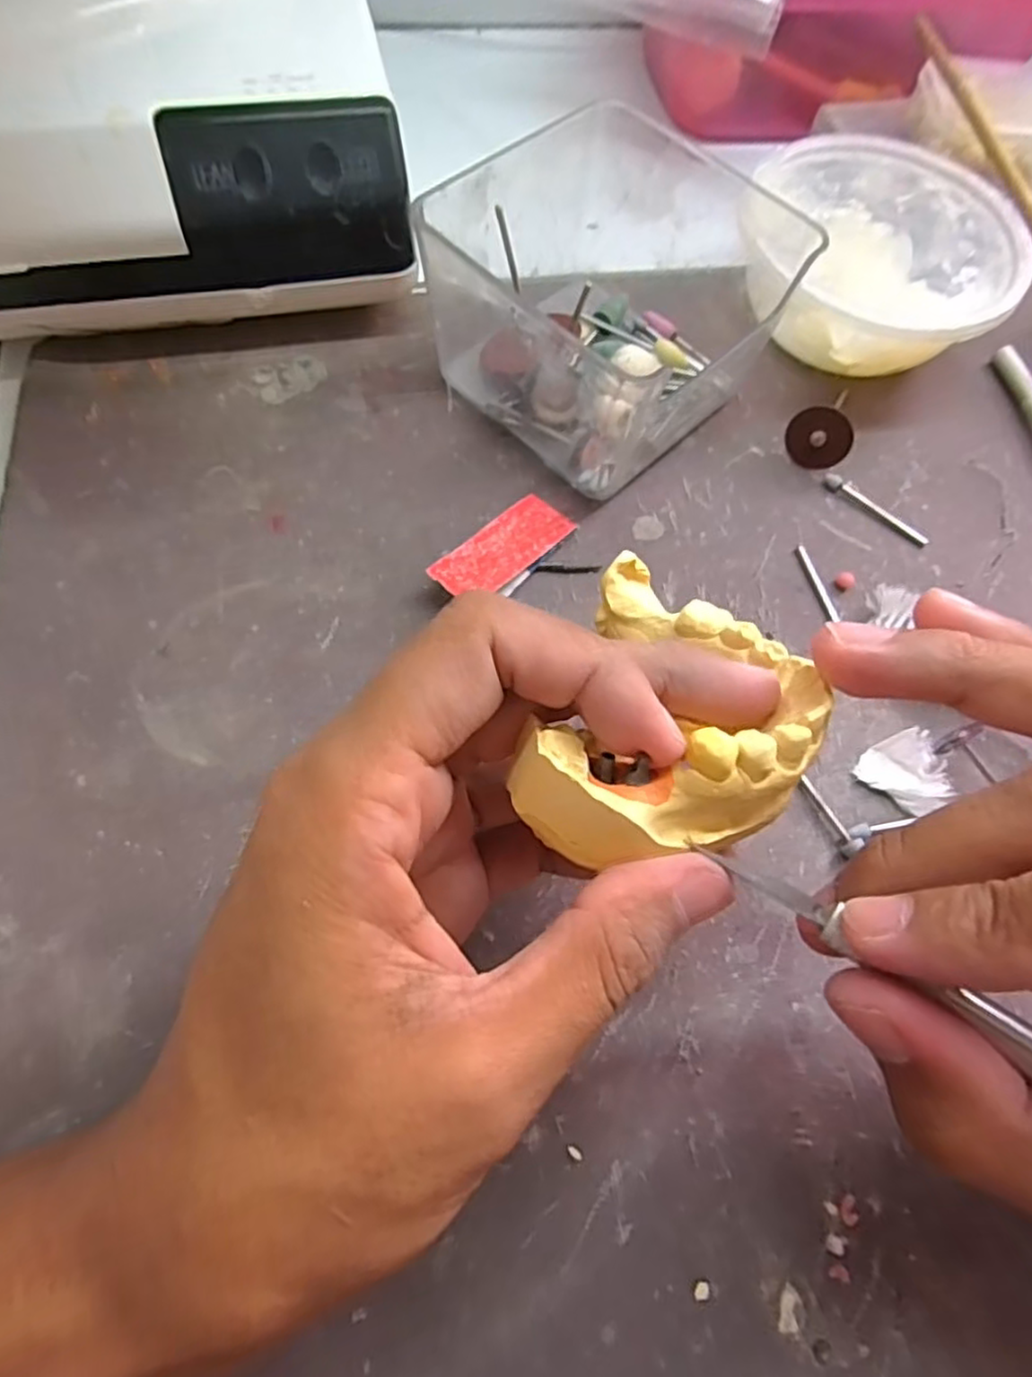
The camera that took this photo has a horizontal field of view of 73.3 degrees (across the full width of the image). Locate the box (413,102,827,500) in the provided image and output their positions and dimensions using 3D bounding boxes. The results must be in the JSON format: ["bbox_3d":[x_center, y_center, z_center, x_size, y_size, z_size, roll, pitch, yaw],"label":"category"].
[{"bbox_3d":[0.031,-0.137,0.244,0.100,0.061,0.108,43,70,14],"label":"box"}]

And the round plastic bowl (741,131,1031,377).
[{"bbox_3d":[0.135,-0.160,0.270,0.099,0.045,0.099,1,66,-3],"label":"round plastic bowl"}]

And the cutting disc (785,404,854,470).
[{"bbox_3d":[0.109,-0.090,0.249,0.022,0.022,0.004,-3,34,38],"label":"cutting disc"}]

